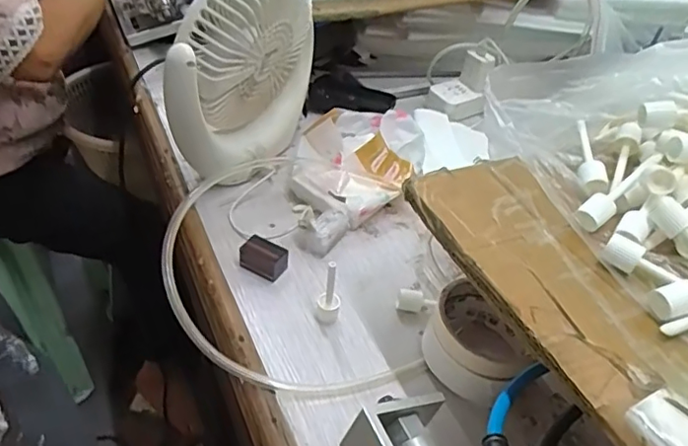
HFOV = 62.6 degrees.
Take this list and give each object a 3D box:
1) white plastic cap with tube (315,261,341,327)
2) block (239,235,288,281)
[{"bbox_3d":[-0.012,0.058,0.461,0.019,0.055,0.018,4,42,-3],"label":"white plastic cap with tube"},{"bbox_3d":[-0.074,0.032,0.514,0.041,0.026,0.024,22,44,17],"label":"block"}]

